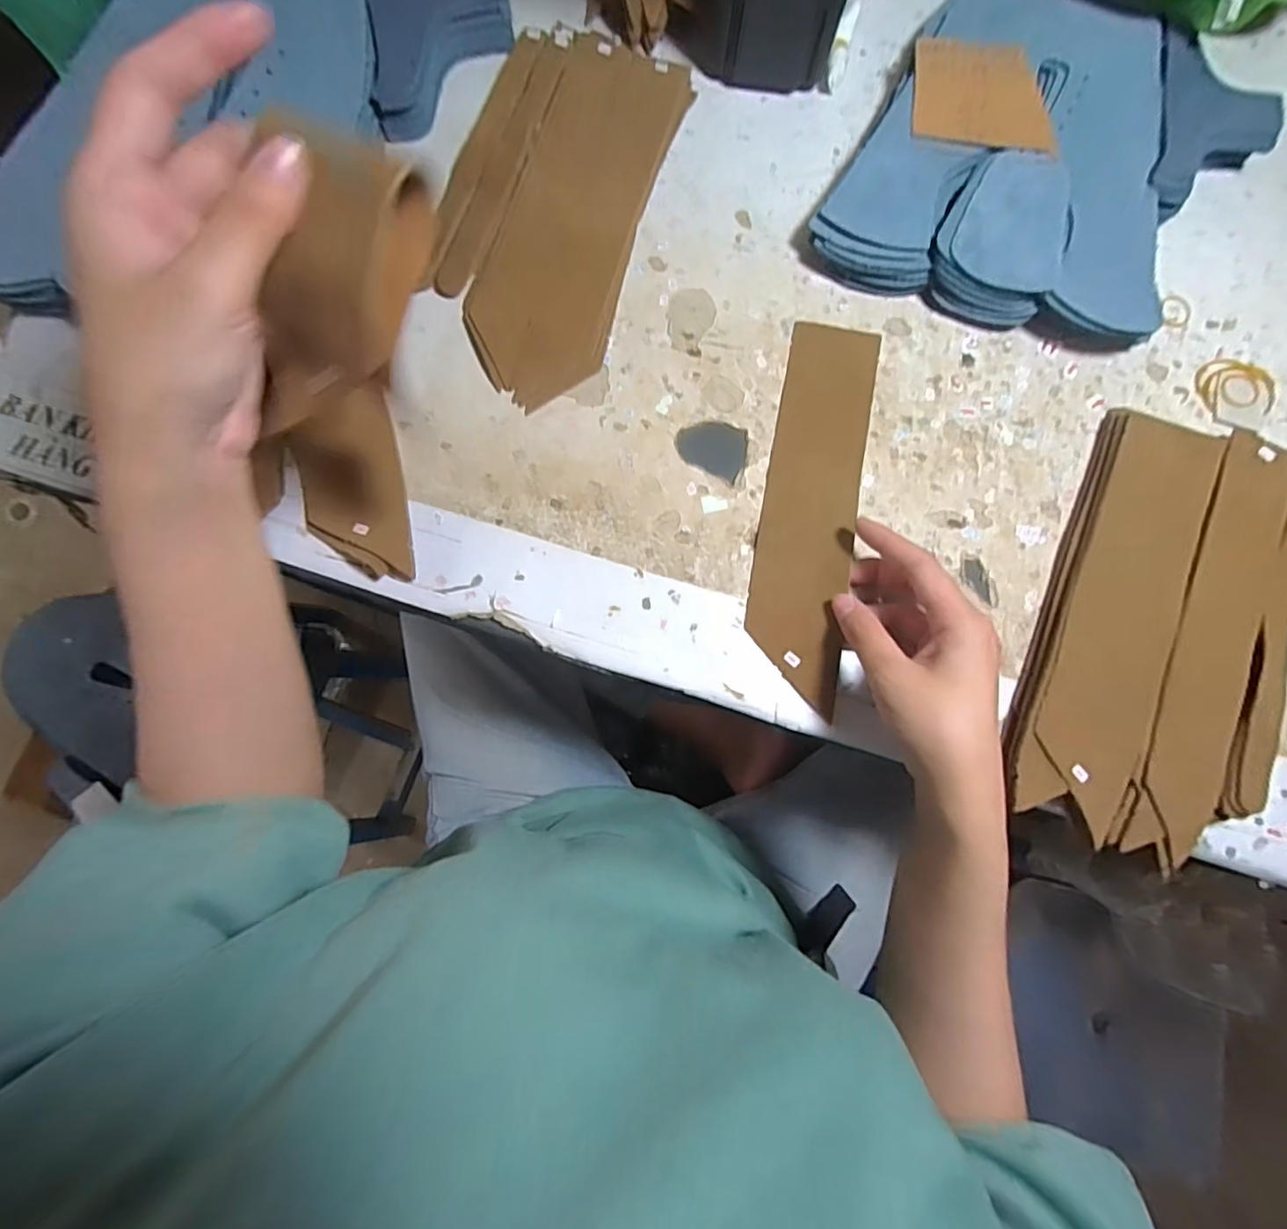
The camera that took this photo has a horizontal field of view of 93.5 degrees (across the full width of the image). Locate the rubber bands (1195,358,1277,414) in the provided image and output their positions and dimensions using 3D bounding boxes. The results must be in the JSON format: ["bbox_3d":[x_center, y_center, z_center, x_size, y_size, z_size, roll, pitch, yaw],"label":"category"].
[{"bbox_3d":[0.368,-0.143,0.376,0.048,0.004,0.035,1,81,-2],"label":"rubber bands"}]

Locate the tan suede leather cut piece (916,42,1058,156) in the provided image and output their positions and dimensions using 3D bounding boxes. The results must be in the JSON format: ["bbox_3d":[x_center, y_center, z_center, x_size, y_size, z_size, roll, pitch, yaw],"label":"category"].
[{"bbox_3d":[0.210,-0.324,0.374,0.084,0.004,0.081,5,81,-1],"label":"tan suede leather cut piece"}]

